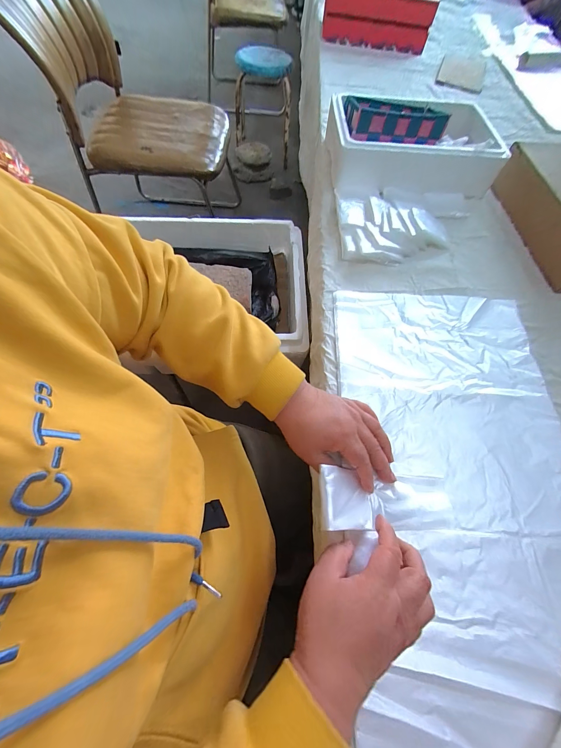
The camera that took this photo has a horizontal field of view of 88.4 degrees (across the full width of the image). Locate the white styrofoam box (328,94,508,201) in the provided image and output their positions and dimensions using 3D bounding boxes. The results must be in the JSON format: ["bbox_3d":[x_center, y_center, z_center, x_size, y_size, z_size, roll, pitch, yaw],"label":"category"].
[{"bbox_3d":[0.263,-0.460,0.585,0.316,0.099,0.190,3,65,-1],"label":"white styrofoam box"}]

